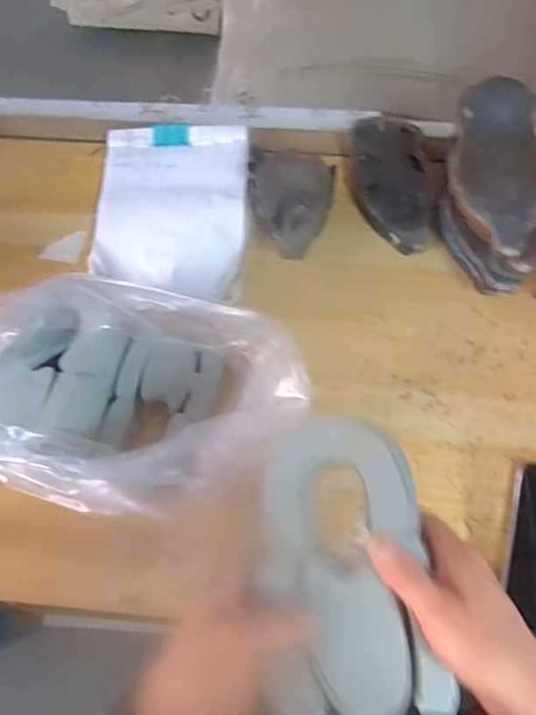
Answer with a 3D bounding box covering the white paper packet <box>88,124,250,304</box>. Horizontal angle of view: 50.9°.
[{"bbox_3d":[-0.127,-0.200,0.742,0.194,0.009,0.274,0,65,2],"label":"white paper packet"}]

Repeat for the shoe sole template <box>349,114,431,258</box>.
[{"bbox_3d":[0.161,-0.232,0.742,0.094,0.009,0.211,-3,71,9],"label":"shoe sole template"}]

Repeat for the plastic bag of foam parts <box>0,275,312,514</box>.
[{"bbox_3d":[-0.141,0.037,0.557,0.332,0.160,0.216,16,66,9],"label":"plastic bag of foam parts"}]

